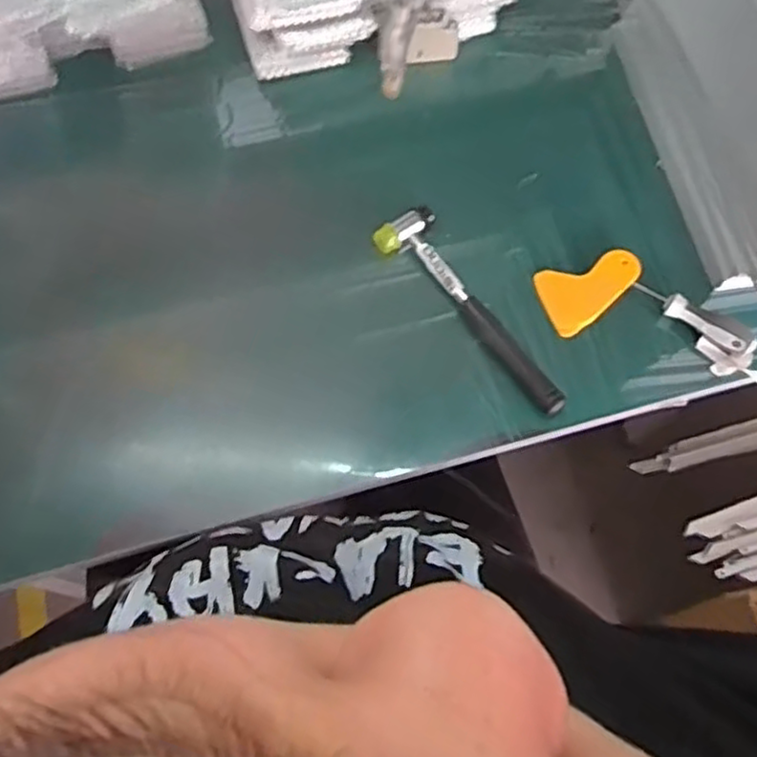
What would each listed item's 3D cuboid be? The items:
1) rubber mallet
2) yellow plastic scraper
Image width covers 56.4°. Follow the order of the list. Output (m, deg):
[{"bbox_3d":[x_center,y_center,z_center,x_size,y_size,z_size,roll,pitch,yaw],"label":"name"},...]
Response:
[{"bbox_3d":[0.097,-0.070,0.677,0.059,0.026,0.243,-39,75,-16],"label":"rubber mallet"},{"bbox_3d":[0.210,-0.086,0.688,0.099,0.012,0.068,-19,72,3],"label":"yellow plastic scraper"}]

